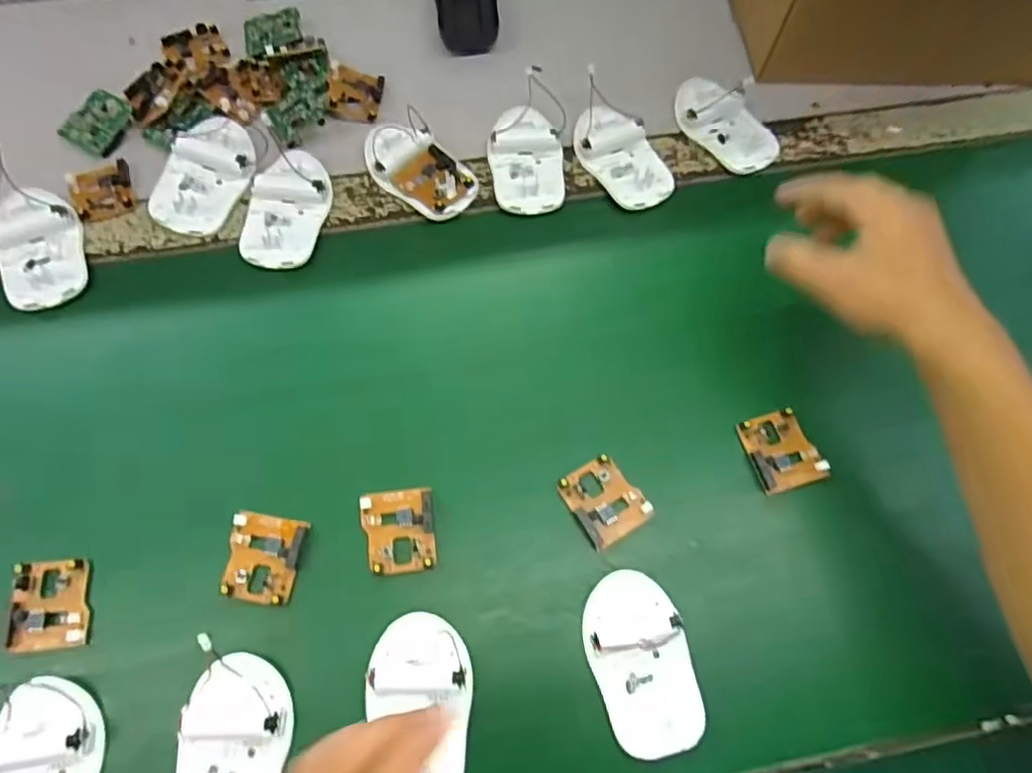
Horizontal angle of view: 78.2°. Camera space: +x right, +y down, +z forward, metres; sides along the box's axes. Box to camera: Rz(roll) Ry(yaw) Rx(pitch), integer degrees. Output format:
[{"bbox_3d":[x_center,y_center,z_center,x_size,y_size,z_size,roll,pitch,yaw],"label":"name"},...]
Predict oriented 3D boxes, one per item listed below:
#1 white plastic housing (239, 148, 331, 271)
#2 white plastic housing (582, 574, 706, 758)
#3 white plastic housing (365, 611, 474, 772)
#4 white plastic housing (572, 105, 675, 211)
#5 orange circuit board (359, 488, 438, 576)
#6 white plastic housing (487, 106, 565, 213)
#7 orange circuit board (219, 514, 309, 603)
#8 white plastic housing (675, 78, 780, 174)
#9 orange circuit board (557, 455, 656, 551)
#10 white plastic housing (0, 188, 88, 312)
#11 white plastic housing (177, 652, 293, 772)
[{"bbox_3d":[-0.171,-0.133,0.470,0.057,0.012,0.099,11,67,3],"label":"white plastic housing"},{"bbox_3d":[0.073,0.158,0.367,0.056,0.024,0.097,-17,69,-9],"label":"white plastic housing"},{"bbox_3d":[-0.055,0.178,0.352,0.058,0.015,0.096,3,67,-1],"label":"white plastic housing"},{"bbox_3d":[0.086,-0.182,0.499,0.056,0.019,0.090,-26,70,-12],"label":"white plastic housing"},{"bbox_3d":[-0.073,0.090,0.395,0.046,0.008,0.051,-6,68,-4],"label":"orange circuit board"},{"bbox_3d":[0.009,-0.175,0.492,0.057,0.018,0.090,-6,68,-4],"label":"white plastic housing"},{"bbox_3d":[-0.153,0.103,0.386,0.044,0.008,0.050,10,67,2],"label":"orange circuit board"},{"bbox_3d":[0.170,-0.215,0.511,0.050,0.021,0.098,-35,72,-15],"label":"white plastic housing"},{"bbox_3d":[0.056,0.072,0.404,0.045,0.006,0.050,-30,71,-13],"label":"orange circuit board"},{"bbox_3d":[-0.340,-0.096,0.448,0.056,0.018,0.091,-18,69,-9],"label":"white plastic housing"},{"bbox_3d":[-0.154,0.198,0.341,0.055,0.023,0.096,3,67,-1],"label":"white plastic housing"}]

